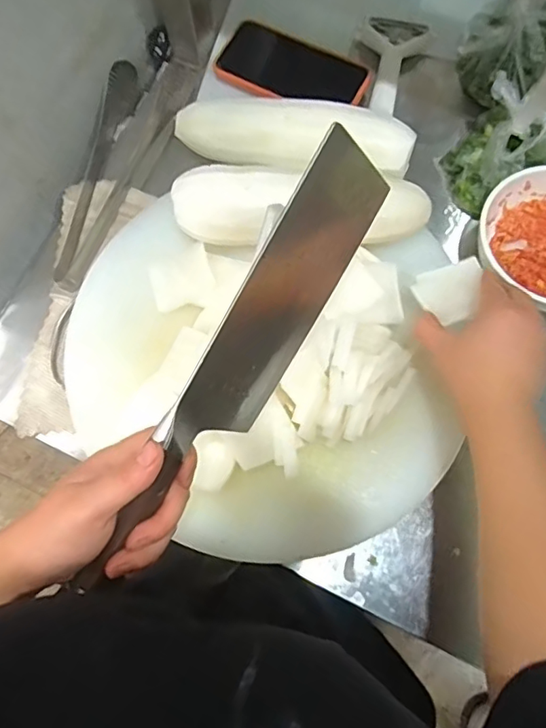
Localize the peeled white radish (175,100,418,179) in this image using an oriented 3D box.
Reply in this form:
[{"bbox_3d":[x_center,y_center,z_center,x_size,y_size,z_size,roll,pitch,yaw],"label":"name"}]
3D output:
[{"bbox_3d":[0.019,-0.221,0.551,0.233,0.058,0.066,7,74,4],"label":"peeled white radish"}]

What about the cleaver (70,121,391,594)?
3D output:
[{"bbox_3d":[-0.024,0.004,0.334,0.026,0.097,0.294,35,94,30],"label":"cleaver"}]

